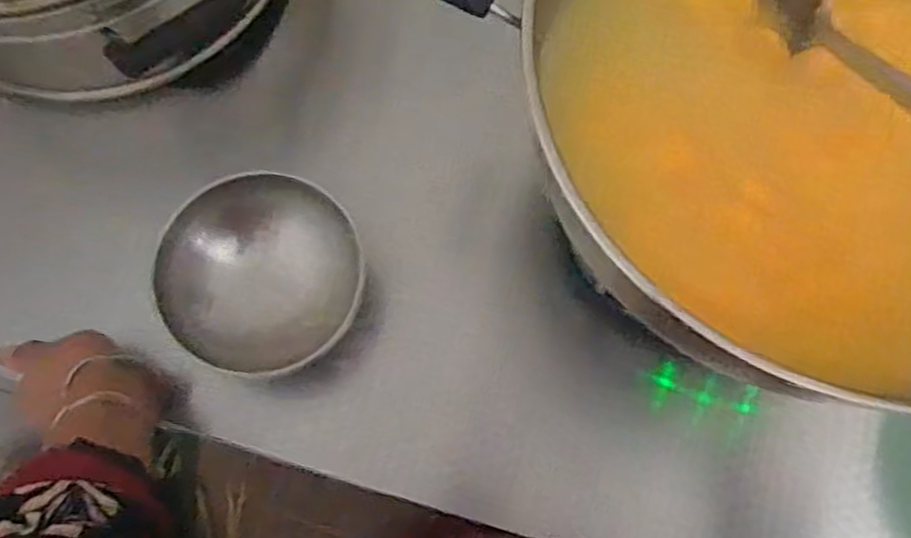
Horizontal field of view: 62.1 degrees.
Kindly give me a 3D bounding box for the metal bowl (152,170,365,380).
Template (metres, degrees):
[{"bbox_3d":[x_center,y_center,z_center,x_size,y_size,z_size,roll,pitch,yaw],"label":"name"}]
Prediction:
[{"bbox_3d":[-0.133,0.004,0.527,0.136,0.044,0.138,0,74,1],"label":"metal bowl"}]

